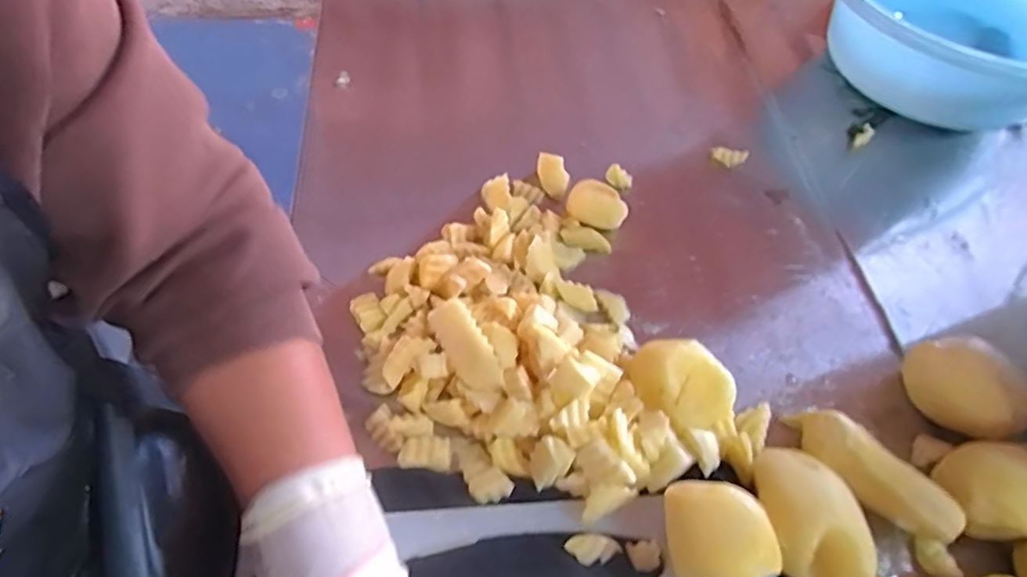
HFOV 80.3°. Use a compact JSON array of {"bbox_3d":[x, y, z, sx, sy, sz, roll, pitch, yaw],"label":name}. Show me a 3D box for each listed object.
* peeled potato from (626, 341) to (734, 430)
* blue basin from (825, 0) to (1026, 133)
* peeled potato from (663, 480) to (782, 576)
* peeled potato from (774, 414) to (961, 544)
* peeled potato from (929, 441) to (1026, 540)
[{"bbox_3d":[0.111,0.063,0.402,0.068,0.034,0.054,28,58,13],"label":"peeled potato"},{"bbox_3d":[0.433,-0.245,0.612,0.234,0.113,0.237,2,56,-4],"label":"blue basin"},{"bbox_3d":[0.108,0.136,0.333,0.048,0.046,0.057,-6,57,-10],"label":"peeled potato"},{"bbox_3d":[0.221,0.114,0.379,0.033,0.039,0.100,-37,66,-26],"label":"peeled potato"},{"bbox_3d":[0.294,0.120,0.367,0.070,0.053,0.056,-12,58,-13],"label":"peeled potato"}]

